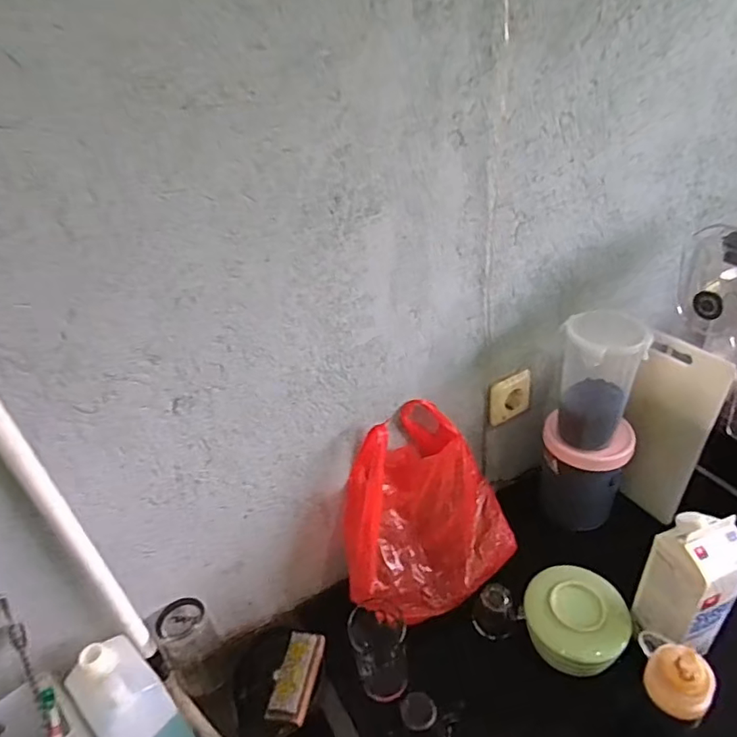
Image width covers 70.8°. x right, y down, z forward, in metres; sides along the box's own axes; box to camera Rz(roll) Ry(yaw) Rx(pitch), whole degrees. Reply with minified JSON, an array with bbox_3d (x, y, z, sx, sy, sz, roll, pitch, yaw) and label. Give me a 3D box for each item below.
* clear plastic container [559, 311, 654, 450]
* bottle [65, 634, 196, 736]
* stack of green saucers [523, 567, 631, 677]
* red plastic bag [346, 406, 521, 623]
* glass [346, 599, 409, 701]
[{"bbox_3d":[0.327,0.024,0.744,0.099,0.191,0.100,13,39,26],"label":"clear plastic container"},{"bbox_3d":[-0.266,0.395,0.594,0.083,0.202,0.070,23,44,35],"label":"bottle"},{"bbox_3d":[0.281,0.340,0.708,0.126,0.064,0.115,-11,35,-7],"label":"stack of green saucers"},{"bbox_3d":[0.085,0.195,0.724,0.253,0.249,0.141,-23,38,-22],"label":"red plastic bag"},{"bbox_3d":[0.015,0.358,0.668,0.068,0.128,0.064,-4,35,3],"label":"glass"}]

